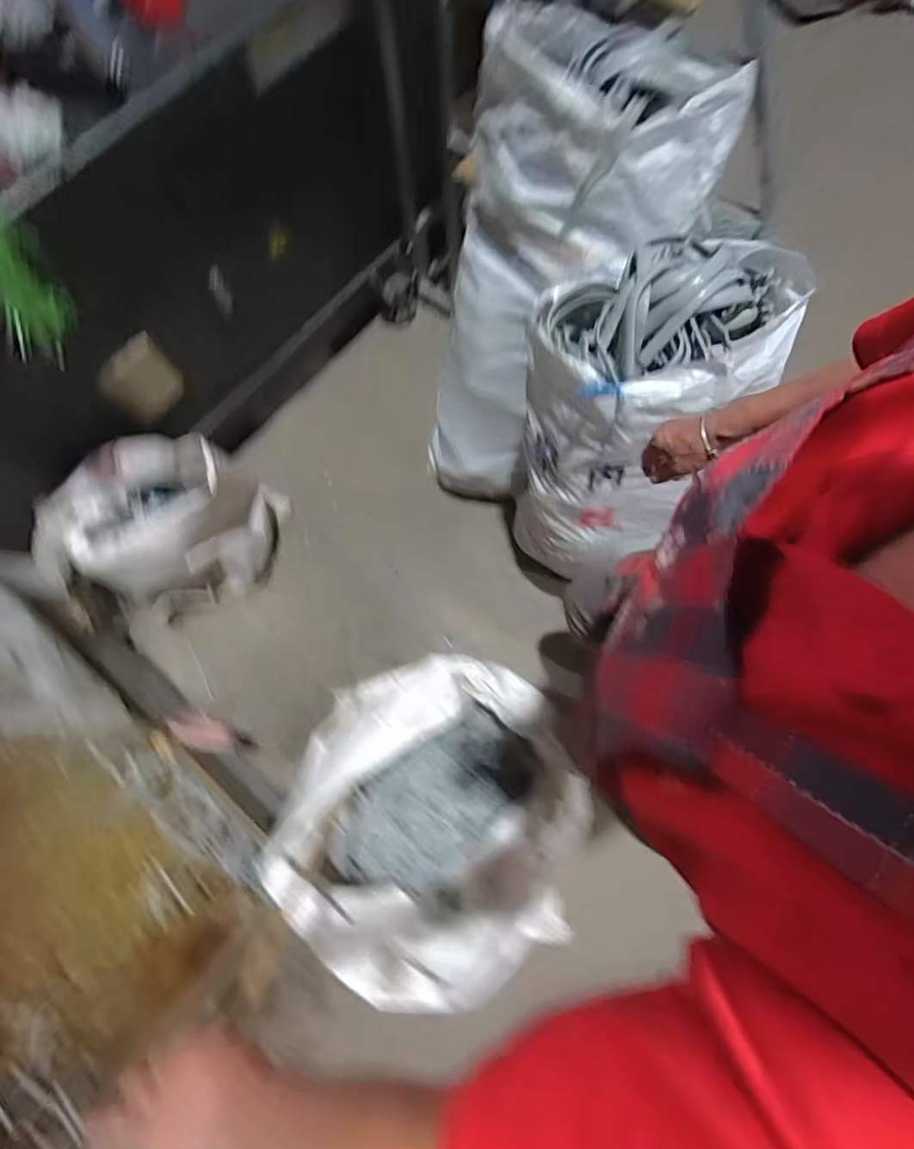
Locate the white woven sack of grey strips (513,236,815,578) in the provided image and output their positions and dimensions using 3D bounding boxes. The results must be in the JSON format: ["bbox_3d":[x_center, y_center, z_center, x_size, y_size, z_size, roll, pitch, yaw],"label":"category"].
[{"bbox_3d":[0.295,-0.297,0.895,0.328,0.473,0.391,25,74,9],"label":"white woven sack of grey strips"}]

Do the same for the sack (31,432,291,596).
[{"bbox_3d":[-0.708,-0.127,1.262,0.445,0.353,0.312,-9,71,-2],"label":"sack"}]

